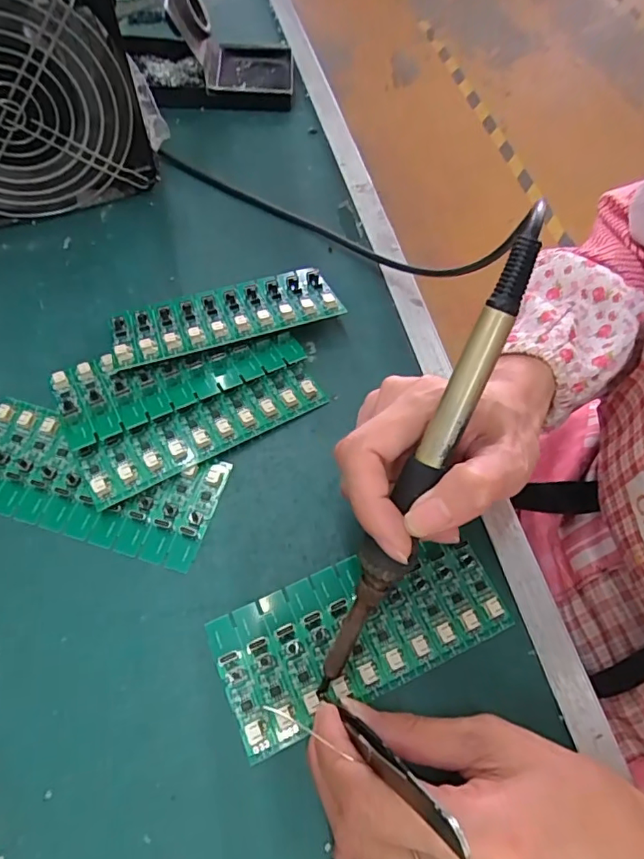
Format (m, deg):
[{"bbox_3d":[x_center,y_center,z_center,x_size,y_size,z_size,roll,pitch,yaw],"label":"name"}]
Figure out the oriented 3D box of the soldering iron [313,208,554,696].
[{"bbox_3d":[0.039,0.019,0.209,0.016,0.015,0.211,24,106,9],"label":"soldering iron"}]

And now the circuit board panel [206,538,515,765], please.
[{"bbox_3d":[0.019,0.095,0.254,0.138,0.006,0.063,-21,65,-13],"label":"circuit board panel"}]

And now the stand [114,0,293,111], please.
[{"bbox_3d":[-0.097,-0.318,0.424,0.147,0.074,0.078,-5,63,-6],"label":"stand"}]

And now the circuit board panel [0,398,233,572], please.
[{"bbox_3d":[-0.126,0.027,0.279,0.138,0.008,0.061,17,63,5],"label":"circuit board panel"}]

